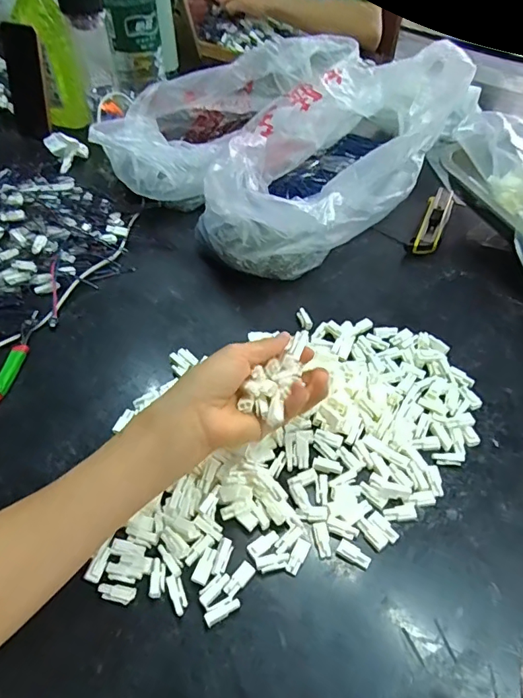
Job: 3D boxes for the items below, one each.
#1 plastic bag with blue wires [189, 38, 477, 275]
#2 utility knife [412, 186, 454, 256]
[{"bbox_3d":[0.088,-0.237,0.622,0.198,0.141,0.400,28,54,24],"label":"plastic bag with blue wires"},{"bbox_3d":[0.227,-0.167,0.633,0.031,0.026,0.140,18,50,17],"label":"utility knife"}]

